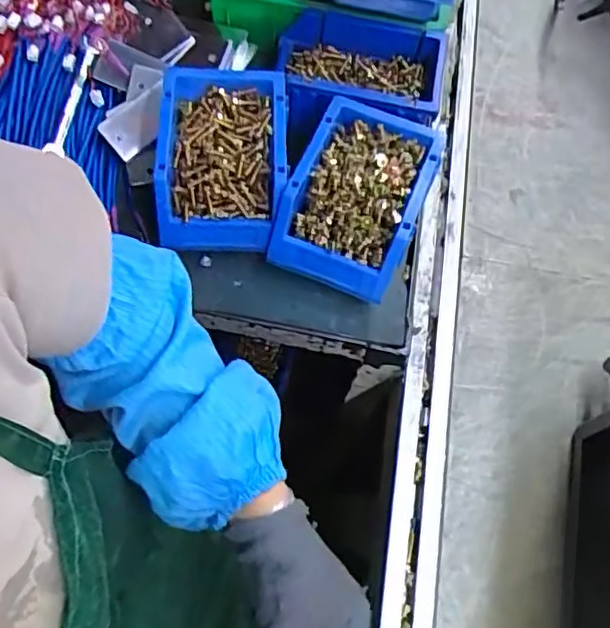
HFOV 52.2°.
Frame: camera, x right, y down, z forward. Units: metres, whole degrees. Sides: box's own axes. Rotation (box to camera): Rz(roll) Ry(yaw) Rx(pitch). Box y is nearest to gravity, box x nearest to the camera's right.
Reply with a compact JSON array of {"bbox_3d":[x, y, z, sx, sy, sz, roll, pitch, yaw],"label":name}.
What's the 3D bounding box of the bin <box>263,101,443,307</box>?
[{"bbox_3d":[0.045,-0.100,0.537,0.106,0.061,0.149,22,65,6],"label":"bin"}]

